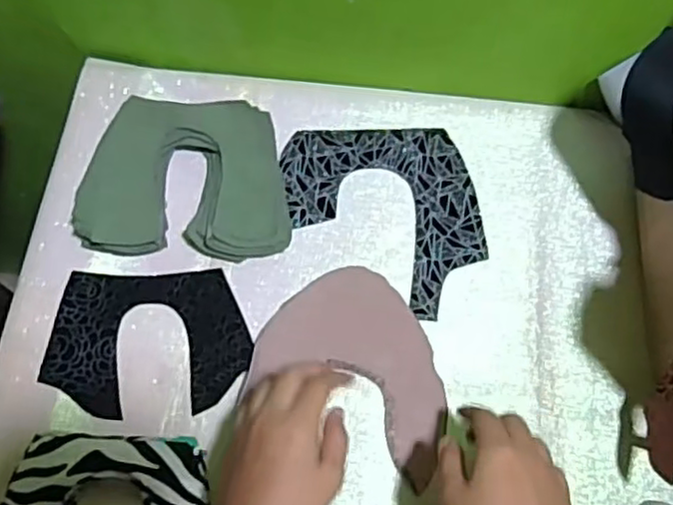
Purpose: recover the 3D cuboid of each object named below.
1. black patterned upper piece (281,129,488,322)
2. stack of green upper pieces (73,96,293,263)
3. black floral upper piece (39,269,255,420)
[{"bbox_3d":[0.041,-0.030,0.582,0.166,0.007,0.173,-3,69,-1],"label":"black patterned upper piece"},{"bbox_3d":[-0.125,-0.063,0.575,0.166,0.039,0.136,0,69,0],"label":"stack of green upper pieces"},{"bbox_3d":[-0.150,0.071,0.541,0.155,0.009,0.113,-2,71,-5],"label":"black floral upper piece"}]

